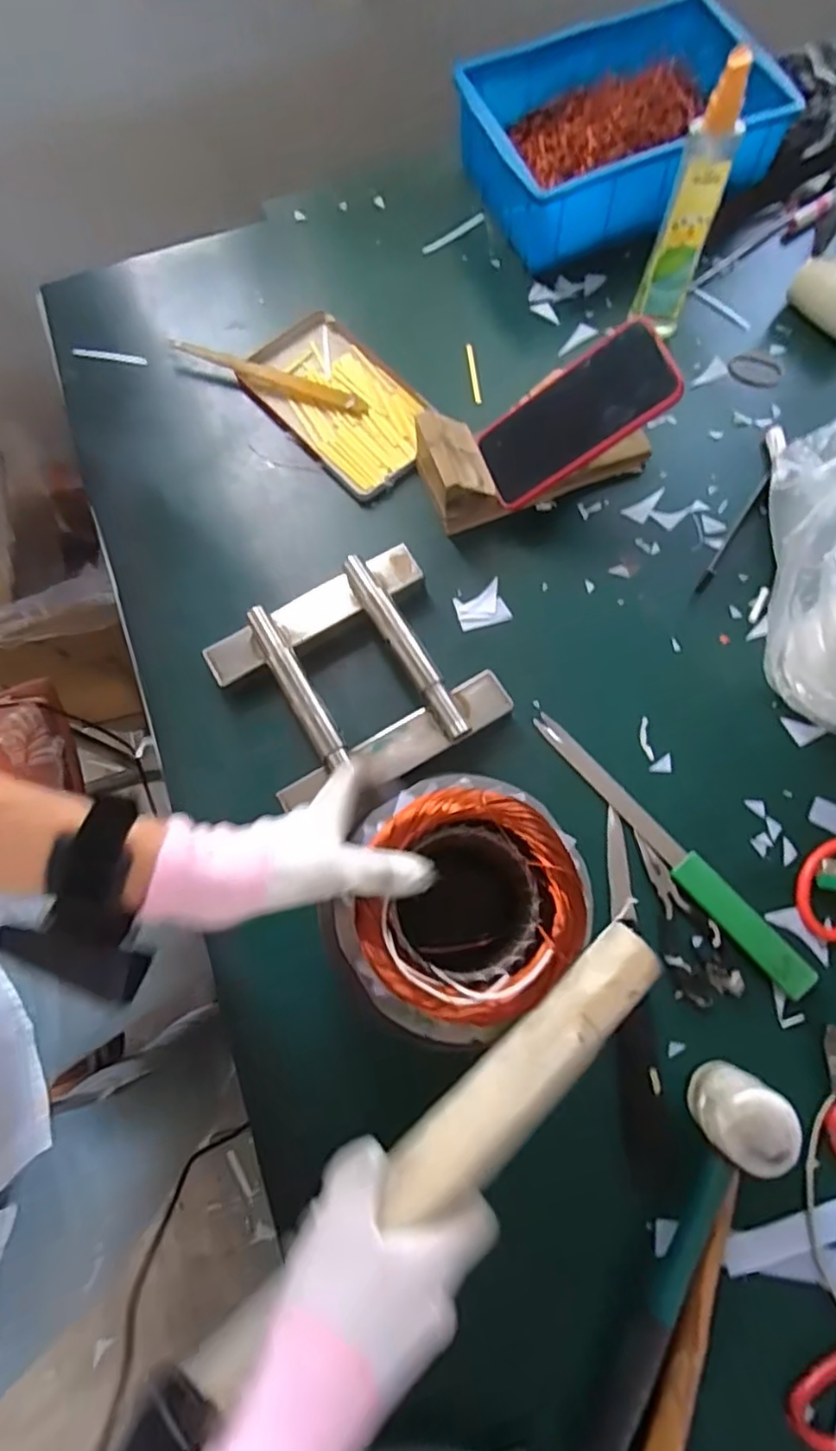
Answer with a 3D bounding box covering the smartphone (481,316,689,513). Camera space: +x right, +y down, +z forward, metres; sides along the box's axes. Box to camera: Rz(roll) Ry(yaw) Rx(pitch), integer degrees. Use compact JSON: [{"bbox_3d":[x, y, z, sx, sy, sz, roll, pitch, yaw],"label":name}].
[{"bbox_3d":[0.130,-0.258,0.549,0.162,0.016,0.082,-27,72,28],"label":"smartphone"}]

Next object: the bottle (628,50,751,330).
[{"bbox_3d":[0.230,-0.432,0.559,0.042,0.211,0.028,8,74,4],"label":"bottle"}]

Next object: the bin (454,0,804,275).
[{"bbox_3d":[0.205,-0.599,0.658,0.302,0.104,0.210,-20,74,-3],"label":"bin"}]

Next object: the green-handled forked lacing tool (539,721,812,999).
[{"bbox_3d":[0.188,0.090,0.499,0.025,0.019,0.266,-40,76,-9],"label":"green-handled forked lacing tool"}]

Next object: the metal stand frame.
[{"bbox_3d":[-0.052,-0.038,0.540,0.193,0.042,0.180,-31,75,-7],"label":"metal stand frame"}]

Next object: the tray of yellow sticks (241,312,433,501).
[{"bbox_3d":[-0.074,-0.318,0.641,0.119,0.014,0.196,-41,77,-9],"label":"tray of yellow sticks"}]

